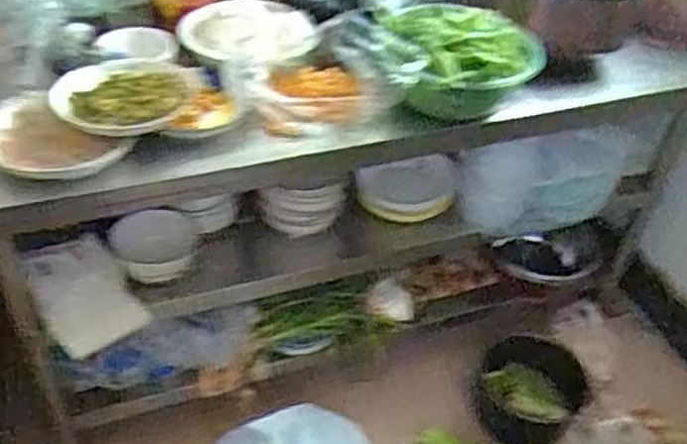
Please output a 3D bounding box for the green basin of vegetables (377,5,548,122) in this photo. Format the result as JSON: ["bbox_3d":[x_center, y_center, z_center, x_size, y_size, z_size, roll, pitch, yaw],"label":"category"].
[{"bbox_3d":[0.176,-0.273,1.152,0.229,0.137,0.222,3,42,-2],"label":"green basin of vegetables"}]

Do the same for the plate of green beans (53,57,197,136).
[{"bbox_3d":[-0.317,-0.180,1.009,0.194,0.046,0.165,-8,43,-14],"label":"plate of green beans"}]

